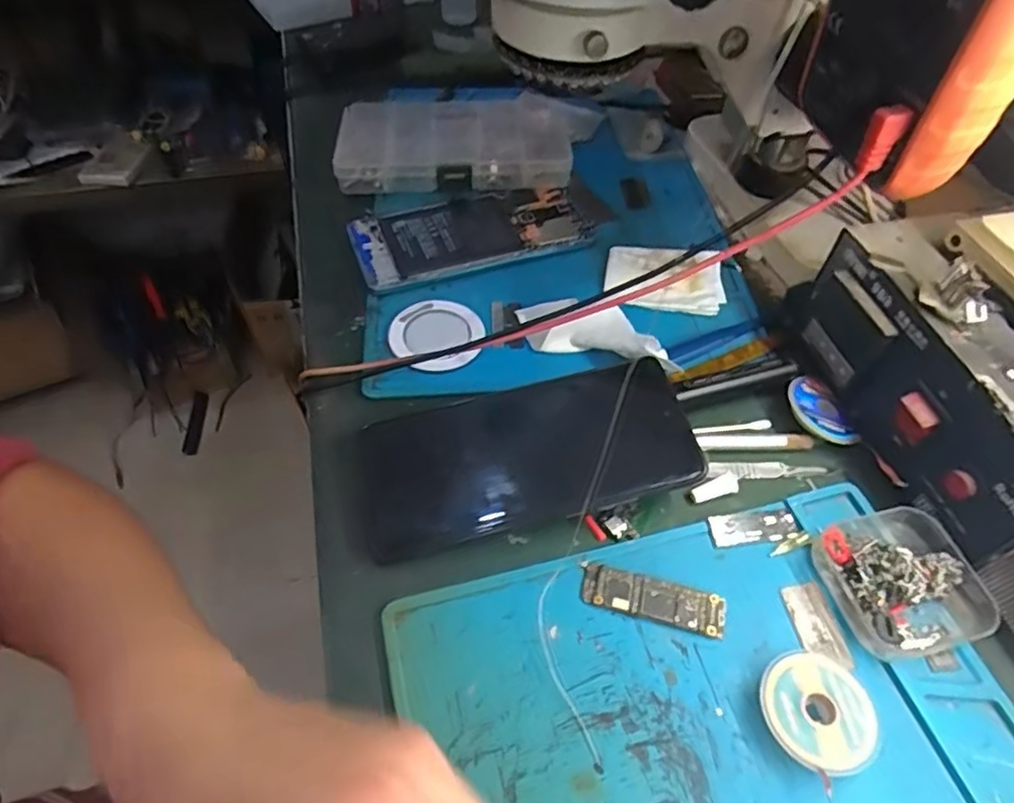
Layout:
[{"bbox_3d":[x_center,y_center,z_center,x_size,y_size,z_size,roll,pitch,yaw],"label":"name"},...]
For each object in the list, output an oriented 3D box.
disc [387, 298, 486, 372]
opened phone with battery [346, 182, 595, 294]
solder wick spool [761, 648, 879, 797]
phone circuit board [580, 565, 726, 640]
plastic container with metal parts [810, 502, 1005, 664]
[{"bbox_3d":[-0.042,-0.041,0.384,0.057,0.011,0.051,-16,54,-12],"label":"disc"},{"bbox_3d":[-0.024,-0.119,0.440,0.164,0.012,0.071,-17,55,-12],"label":"opened phone with battery"},{"bbox_3d":[0.126,0.127,0.256,0.043,0.012,0.044,0,53,0],"label":"solder wick spool"},{"bbox_3d":[0.066,0.091,0.287,0.064,0.005,0.020,11,54,9],"label":"phone circuit board"},{"bbox_3d":[0.181,0.080,0.286,0.062,0.021,0.062,-13,54,-9],"label":"plastic container with metal parts"}]

